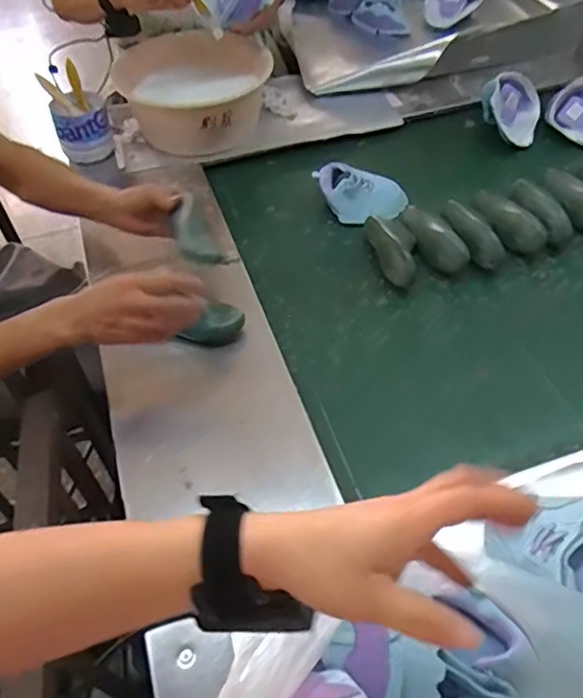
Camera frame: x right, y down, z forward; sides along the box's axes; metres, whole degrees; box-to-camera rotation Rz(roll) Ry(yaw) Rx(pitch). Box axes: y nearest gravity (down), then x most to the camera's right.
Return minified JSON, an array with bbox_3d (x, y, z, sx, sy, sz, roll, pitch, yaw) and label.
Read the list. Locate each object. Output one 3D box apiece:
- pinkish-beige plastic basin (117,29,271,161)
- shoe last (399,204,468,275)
[{"bbox_3d":[-0.195,-0.520,1.183,0.298,0.135,0.288,-2,50,3],"label":"pinkish-beige plastic basin"},{"bbox_3d":[0.238,-0.192,0.986,0.063,0.048,0.166,-14,51,-7],"label":"shoe last"}]

